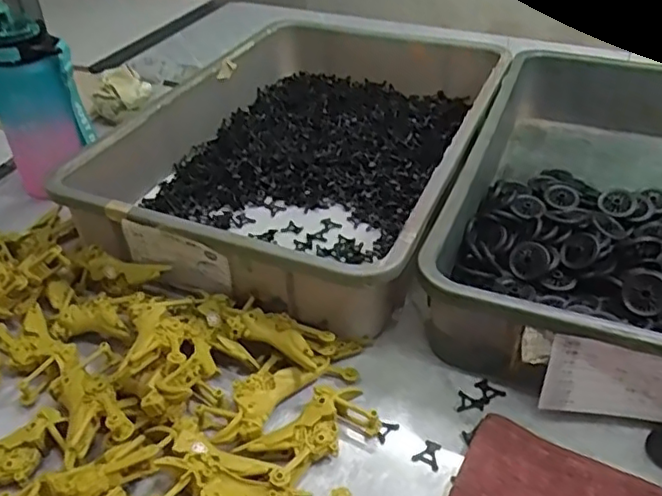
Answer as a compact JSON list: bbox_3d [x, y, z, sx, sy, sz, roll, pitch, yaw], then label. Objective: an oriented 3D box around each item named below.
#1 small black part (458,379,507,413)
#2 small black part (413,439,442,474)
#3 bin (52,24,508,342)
[{"bbox_3d":[0.120,0.121,0.510,0.041,0.004,0.022,-23,42,-23],"label":"small black part"},{"bbox_3d":[0.075,0.154,0.471,0.020,0.007,0.023,20,44,26],"label":"small black part"},{"bbox_3d":[-0.012,-0.128,0.752,0.363,0.105,0.531,13,41,19],"label":"bin"}]

